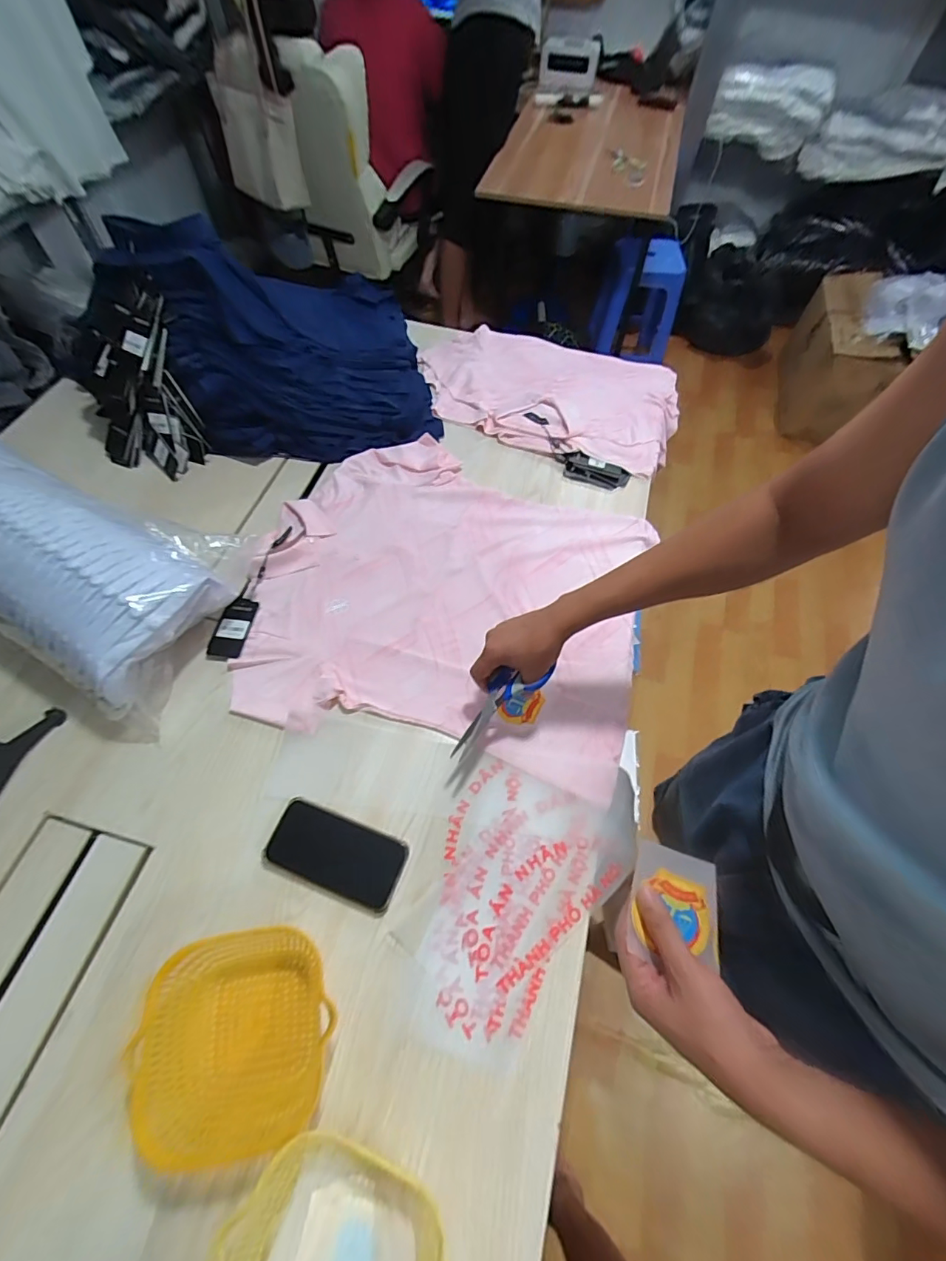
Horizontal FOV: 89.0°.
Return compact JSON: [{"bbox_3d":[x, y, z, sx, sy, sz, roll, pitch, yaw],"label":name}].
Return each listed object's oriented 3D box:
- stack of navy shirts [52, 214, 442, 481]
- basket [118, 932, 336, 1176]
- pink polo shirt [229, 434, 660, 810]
[{"bbox_3d":[-0.406,-0.535,0.875,0.633,0.260,0.388,-9,62,-5],"label":"stack of navy shirts"},{"bbox_3d":[-0.239,0.397,0.479,0.171,0.062,0.174,3,61,2],"label":"basket"},{"bbox_3d":[-0.035,-0.076,0.767,0.583,0.026,0.540,11,62,6],"label":"pink polo shirt"}]

